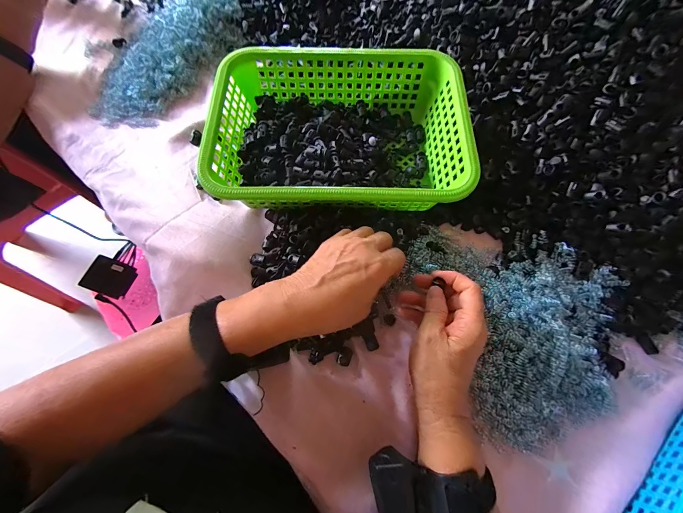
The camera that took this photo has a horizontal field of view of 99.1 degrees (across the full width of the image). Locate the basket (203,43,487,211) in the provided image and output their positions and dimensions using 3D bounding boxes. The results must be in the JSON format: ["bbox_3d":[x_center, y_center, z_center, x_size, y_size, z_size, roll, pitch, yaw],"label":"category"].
[{"bbox_3d":[-0.002,-0.149,0.367,0.288,0.078,0.211,1,70,-1],"label":"basket"}]

